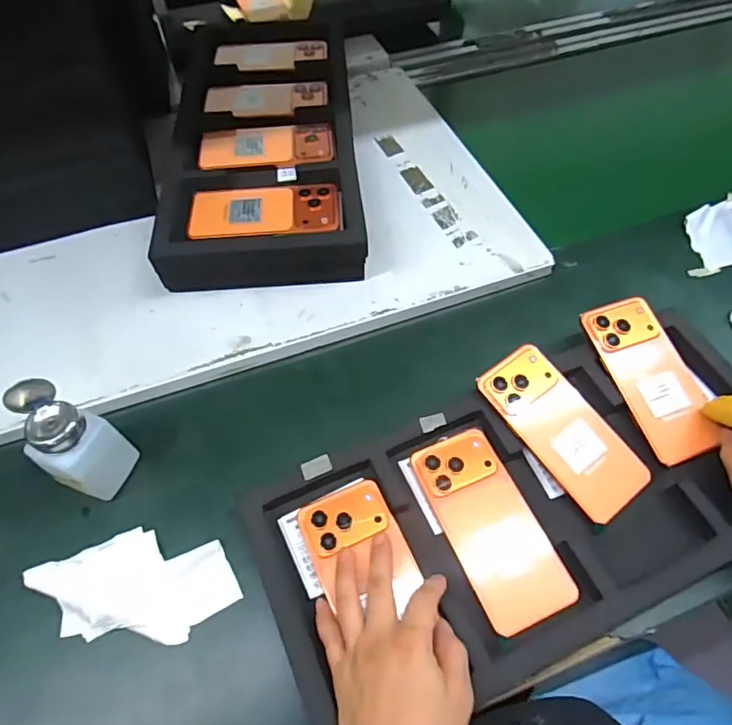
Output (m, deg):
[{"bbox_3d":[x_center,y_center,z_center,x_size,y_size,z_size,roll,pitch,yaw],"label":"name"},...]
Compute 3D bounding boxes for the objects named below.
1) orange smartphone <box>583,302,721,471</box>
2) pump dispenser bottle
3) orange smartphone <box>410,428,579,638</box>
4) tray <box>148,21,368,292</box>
[{"bbox_3d":[0.279,0.012,0.510,0.085,0.015,0.160,-15,70,-9],"label":"orange smartphone"},{"bbox_3d":[-0.245,0.064,0.437,0.059,0.110,0.055,29,61,17],"label":"pump dispenser bottle"},{"bbox_3d":[0.106,0.137,0.452,0.077,0.007,0.162,-20,59,-12],"label":"orange smartphone"},{"bbox_3d":[-0.133,-0.315,0.689,0.229,0.063,0.533,-3,60,-3],"label":"tray"}]

